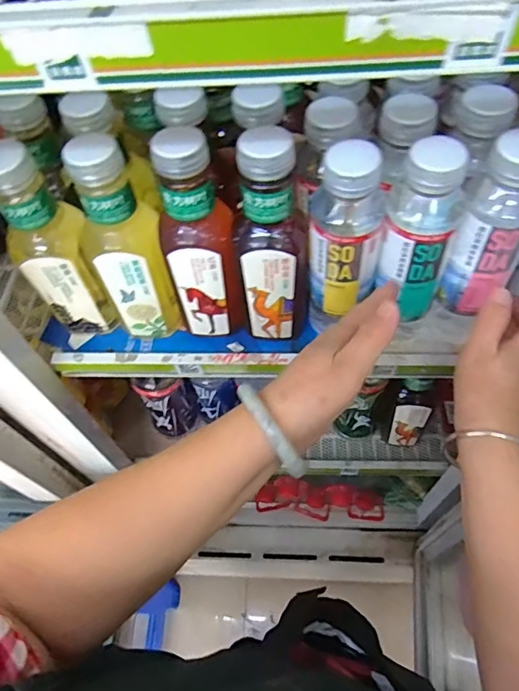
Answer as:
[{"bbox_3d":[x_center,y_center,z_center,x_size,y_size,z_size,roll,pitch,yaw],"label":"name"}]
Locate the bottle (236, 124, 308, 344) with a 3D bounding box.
[{"bbox_3d":[0.013,-0.080,0.409,0.057,0.192,0.057,-2,60,1],"label":"bottle"}]

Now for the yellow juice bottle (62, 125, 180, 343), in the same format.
[{"bbox_3d":[-0.116,-0.079,0.427,0.059,0.192,0.052,-23,62,-11],"label":"yellow juice bottle"}]

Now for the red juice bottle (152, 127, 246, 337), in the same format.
[{"bbox_3d":[-0.051,-0.083,0.422,0.061,0.189,0.058,-11,60,-4],"label":"red juice bottle"}]

